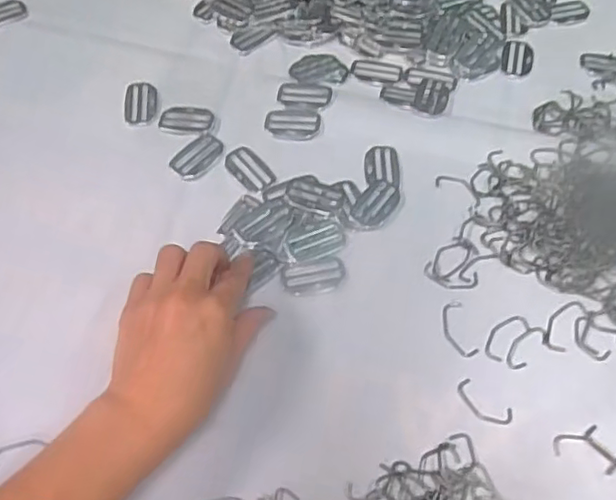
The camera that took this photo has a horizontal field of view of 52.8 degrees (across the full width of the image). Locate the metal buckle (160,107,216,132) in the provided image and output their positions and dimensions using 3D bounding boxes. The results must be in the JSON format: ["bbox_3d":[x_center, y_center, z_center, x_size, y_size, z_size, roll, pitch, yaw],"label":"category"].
[{"bbox_3d":[-0.100,-0.109,0.516,0.045,0.005,0.026,8,60,5],"label":"metal buckle"}]

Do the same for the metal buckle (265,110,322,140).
[{"bbox_3d":[-0.012,-0.104,0.512,0.044,0.004,0.029,7,60,3],"label":"metal buckle"}]

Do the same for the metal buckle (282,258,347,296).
[{"bbox_3d":[0.005,0.019,0.445,0.045,0.004,0.025,-9,60,-5],"label":"metal buckle"}]

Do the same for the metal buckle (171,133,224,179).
[{"bbox_3d":[-0.088,-0.075,0.495,0.026,0.004,0.045,39,67,20],"label":"metal buckle"}]

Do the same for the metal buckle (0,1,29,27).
[{"bbox_3d":[-0.285,-0.219,0.577,0.047,0.004,0.024,-23,63,-13],"label":"metal buckle"}]

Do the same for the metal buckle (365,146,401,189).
[{"bbox_3d":[0.060,-0.066,0.495,0.027,0.004,0.039,0,60,0],"label":"metal buckle"}]

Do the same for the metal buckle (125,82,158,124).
[{"bbox_3d":[-0.141,-0.125,0.526,0.025,0.004,0.045,-1,60,-1],"label":"metal buckle"}]

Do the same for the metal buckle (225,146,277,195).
[{"bbox_3d":[-0.046,-0.064,0.492,0.026,0.004,0.046,-37,67,-20],"label":"metal buckle"}]

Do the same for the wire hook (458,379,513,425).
[{"bbox_3d":[0.114,0.100,0.401,0.038,0.004,0.017,34,65,18],"label":"wire hook"}]

